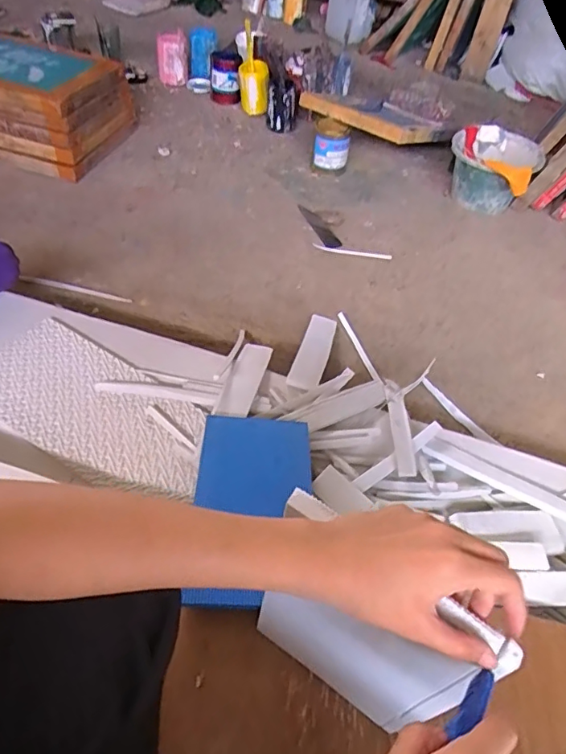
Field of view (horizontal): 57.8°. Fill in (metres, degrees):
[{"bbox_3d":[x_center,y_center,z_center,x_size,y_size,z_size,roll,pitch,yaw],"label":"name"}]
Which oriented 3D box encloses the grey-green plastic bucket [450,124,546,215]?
[{"bbox_3d":[0.583,-0.582,1.442,0.235,0.150,0.253,3,49,-4],"label":"grey-green plastic bucket"}]

